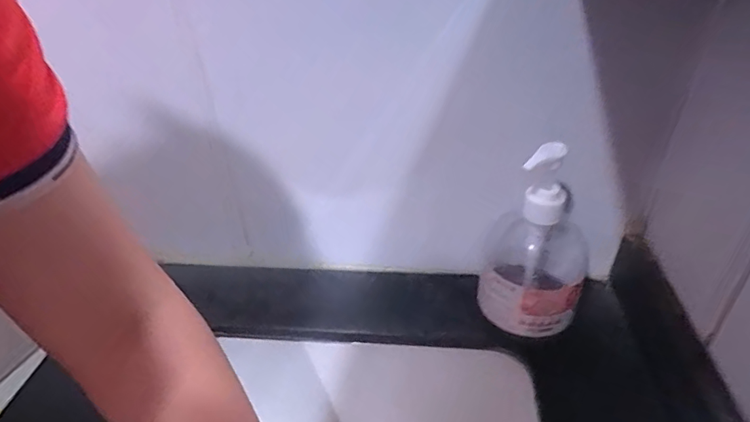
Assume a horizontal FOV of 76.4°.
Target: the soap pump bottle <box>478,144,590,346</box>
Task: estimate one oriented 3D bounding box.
[{"bbox_3d":[0.134,0.028,0.392,0.079,0.165,0.084,15,39,23],"label":"soap pump bottle"}]

